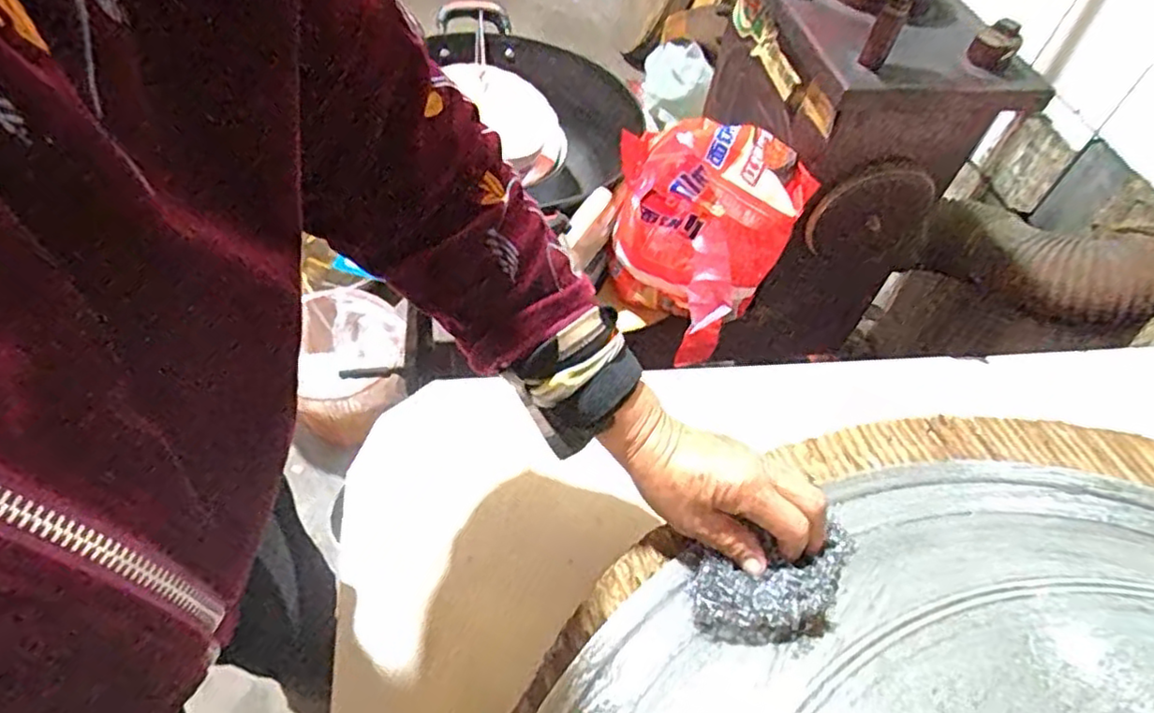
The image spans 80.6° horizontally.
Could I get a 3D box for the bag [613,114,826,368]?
[{"bbox_3d":[0.138,-0.144,0.749,0.184,0.223,0.138,29,45,23],"label":"bag"}]

